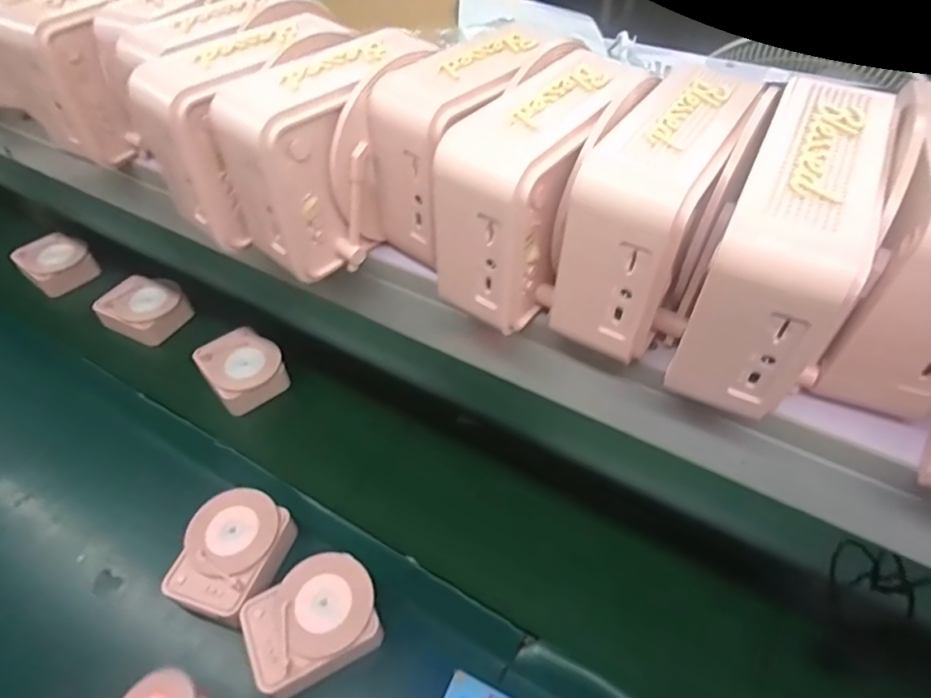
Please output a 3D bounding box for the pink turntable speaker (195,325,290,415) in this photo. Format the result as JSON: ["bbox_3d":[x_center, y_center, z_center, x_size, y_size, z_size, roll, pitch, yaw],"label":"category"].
[{"bbox_3d":[-0.337,0.027,0.849,0.103,0.050,0.122,-32,53,-25],"label":"pink turntable speaker"}]

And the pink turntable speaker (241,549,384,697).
[{"bbox_3d":[-0.159,0.292,0.593,0.129,0.063,0.107,-27,52,-21],"label":"pink turntable speaker"}]

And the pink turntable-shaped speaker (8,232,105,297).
[{"bbox_3d":[-0.758,-0.162,1.029,0.118,0.059,0.110,30,55,27],"label":"pink turntable-shaped speaker"}]

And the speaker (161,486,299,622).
[{"bbox_3d":[-0.268,0.238,0.646,0.109,0.062,0.136,8,48,10],"label":"speaker"}]

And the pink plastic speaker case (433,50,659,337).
[{"bbox_3d":[0.033,-0.076,0.273,0.054,0.092,0.109,26,53,24],"label":"pink plastic speaker case"}]

